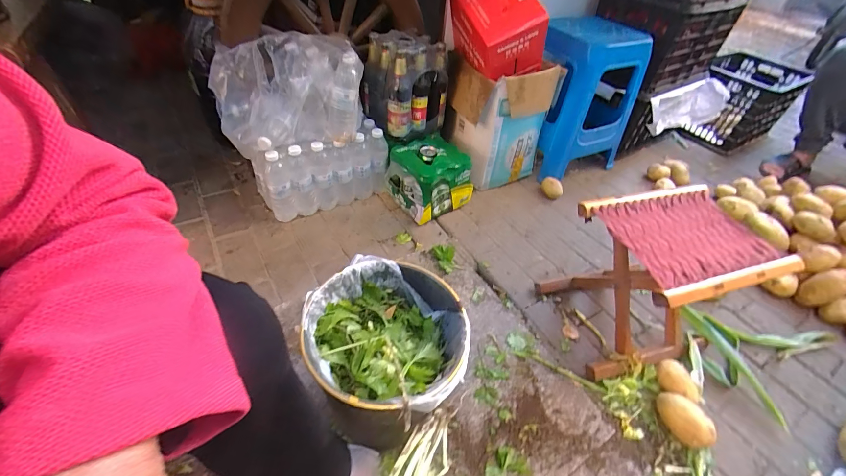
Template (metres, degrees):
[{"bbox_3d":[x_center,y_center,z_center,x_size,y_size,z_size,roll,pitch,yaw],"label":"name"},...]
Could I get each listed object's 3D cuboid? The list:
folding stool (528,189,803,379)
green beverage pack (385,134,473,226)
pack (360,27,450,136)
[{"bbox_3d":[0.487,0.093,0.780,0.304,0.302,0.255,-10,47,-15],"label":"folding stool"},{"bbox_3d":[0.008,-0.188,1.116,0.195,0.181,0.226,-31,55,-31],"label":"green beverage pack"},{"bbox_3d":[-0.058,-0.462,1.065,0.206,0.246,0.179,-23,52,-26],"label":"pack"}]

